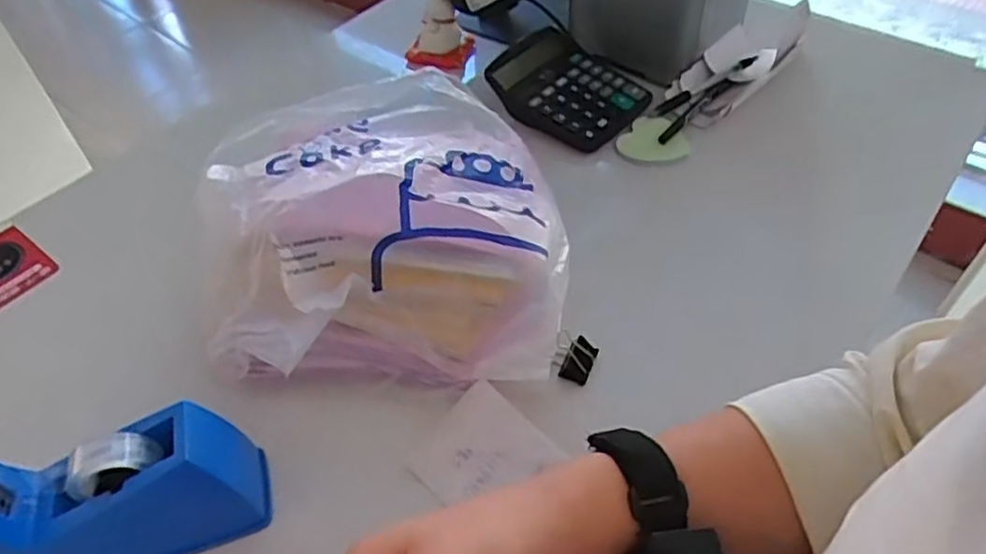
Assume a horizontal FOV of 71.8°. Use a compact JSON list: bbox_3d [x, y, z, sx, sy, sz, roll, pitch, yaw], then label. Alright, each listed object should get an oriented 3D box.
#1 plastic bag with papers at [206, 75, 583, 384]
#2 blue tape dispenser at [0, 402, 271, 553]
[{"bbox_3d":[-0.081,-0.051,0.526,0.266,0.103,0.260,-3,49,1],"label":"plastic bag with papers"},{"bbox_3d":[-0.215,0.131,0.406,0.137,0.085,0.053,-17,51,-11],"label":"blue tape dispenser"}]

